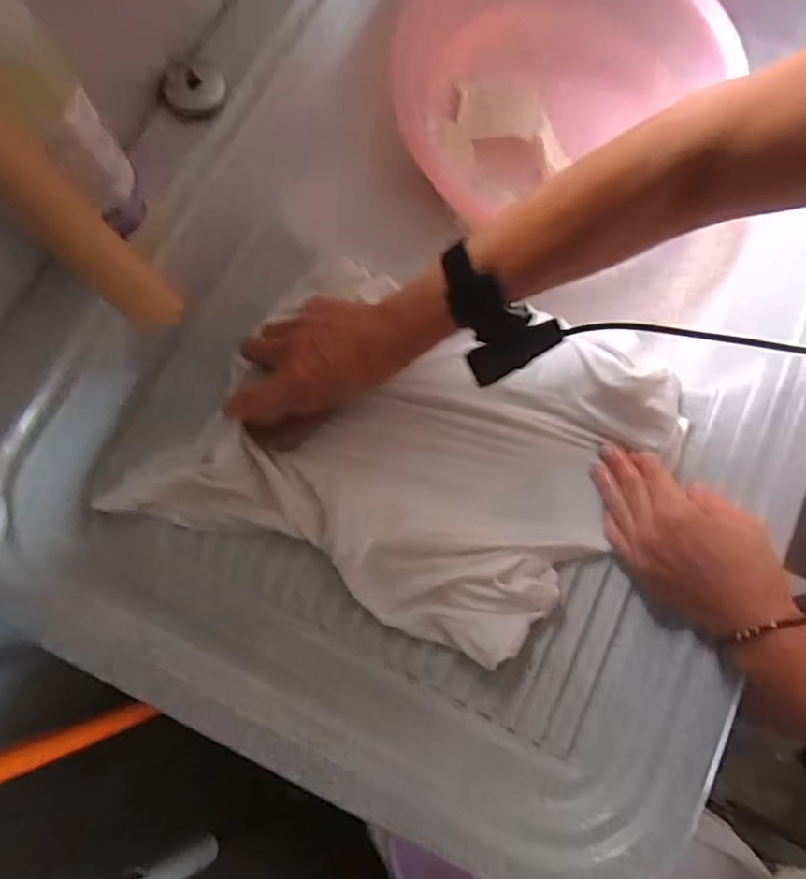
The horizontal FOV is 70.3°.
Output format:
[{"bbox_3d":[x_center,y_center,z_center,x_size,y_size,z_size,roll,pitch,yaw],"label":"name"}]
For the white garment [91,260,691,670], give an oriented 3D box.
[{"bbox_3d":[0.004,-0.001,0.446,0.349,0.059,0.260,24,78,4],"label":"white garment"}]

